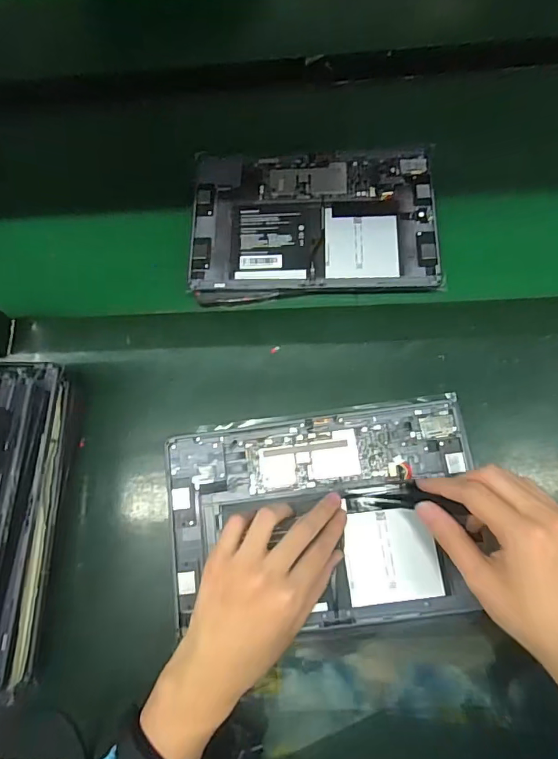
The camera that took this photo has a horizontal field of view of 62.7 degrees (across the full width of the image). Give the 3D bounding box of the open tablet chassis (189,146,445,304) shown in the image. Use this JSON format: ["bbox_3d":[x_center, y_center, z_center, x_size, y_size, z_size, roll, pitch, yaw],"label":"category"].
[{"bbox_3d":[0.035,-0.167,0.485,0.251,0.008,0.171,-2,72,3],"label":"open tablet chassis"}]

